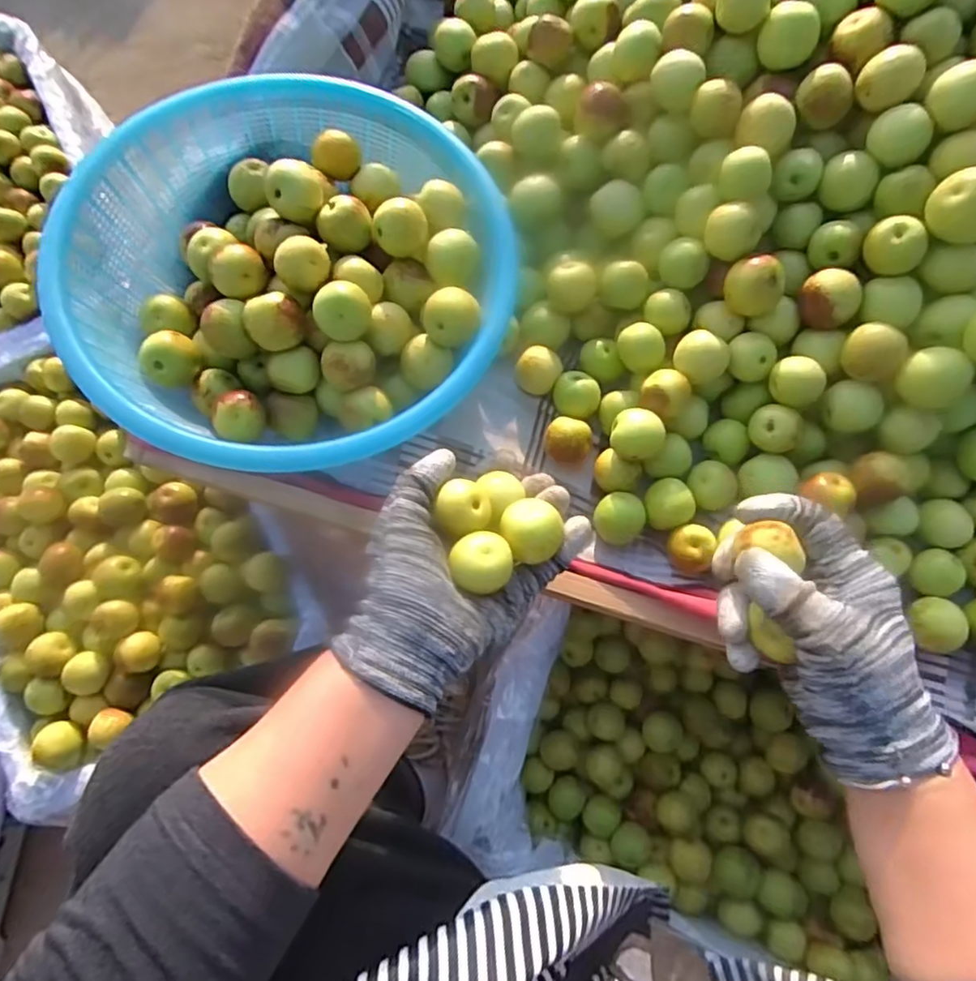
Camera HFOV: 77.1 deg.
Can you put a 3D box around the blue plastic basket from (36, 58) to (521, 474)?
[{"bbox_3d":[-0.119,-0.145,0.395,0.261,0.084,0.268,0,76,1],"label":"blue plastic basket"}]

